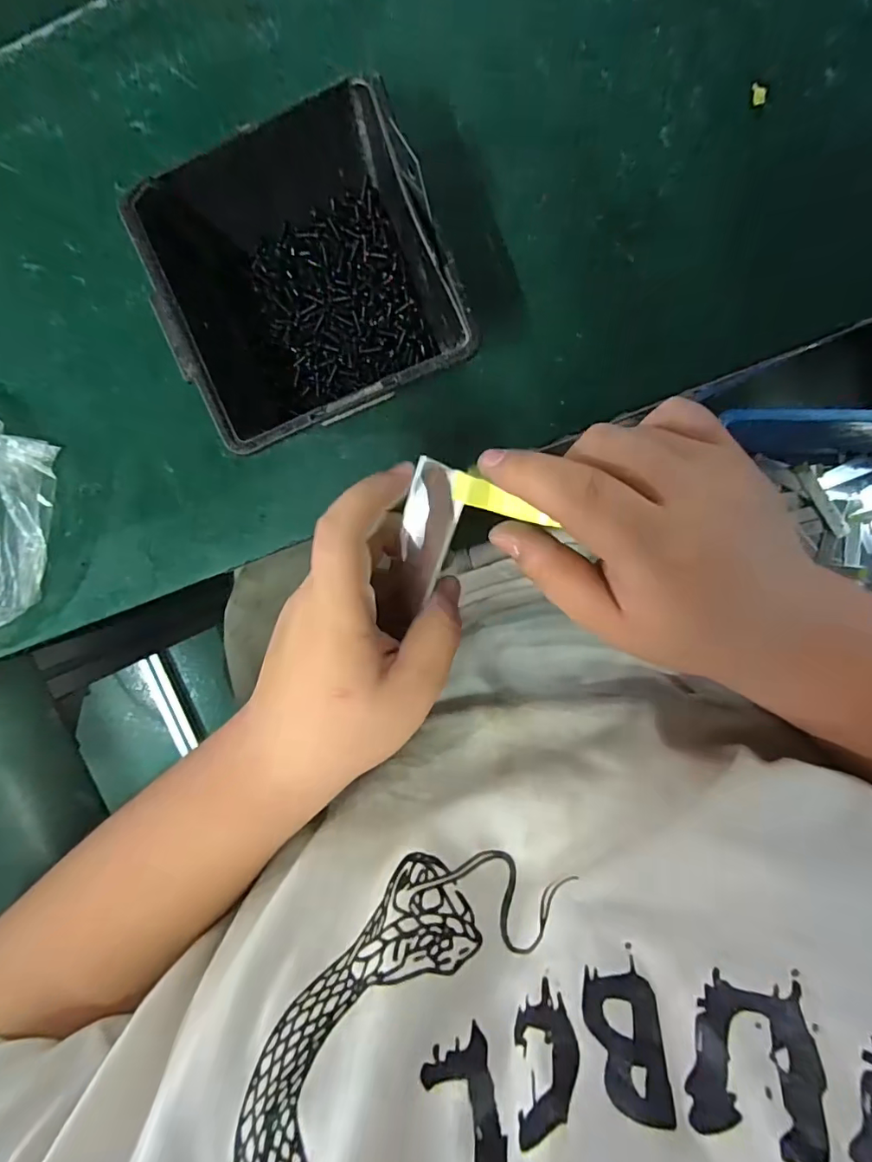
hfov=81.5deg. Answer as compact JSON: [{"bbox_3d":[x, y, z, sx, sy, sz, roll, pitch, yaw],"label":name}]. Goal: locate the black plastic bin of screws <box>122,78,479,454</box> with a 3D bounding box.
[{"bbox_3d":[-0.061,-0.140,0.236,0.114,0.065,0.138,-24,96,5],"label":"black plastic bin of screws"}]

